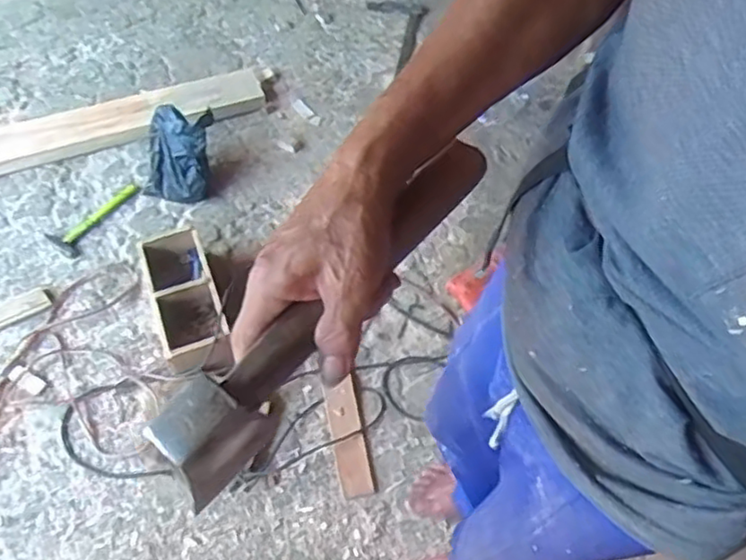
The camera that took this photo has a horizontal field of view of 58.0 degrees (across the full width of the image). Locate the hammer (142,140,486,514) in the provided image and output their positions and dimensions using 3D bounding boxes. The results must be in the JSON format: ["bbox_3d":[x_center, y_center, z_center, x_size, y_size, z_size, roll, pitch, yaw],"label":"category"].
[{"bbox_3d":[-0.024,0.014,0.413,0.034,0.069,0.271,37,73,18],"label":"hammer"}]

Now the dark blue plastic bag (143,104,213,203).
[{"bbox_3d":[-0.457,-0.294,1.567,0.150,0.180,0.154,10,58,2],"label":"dark blue plastic bag"}]

